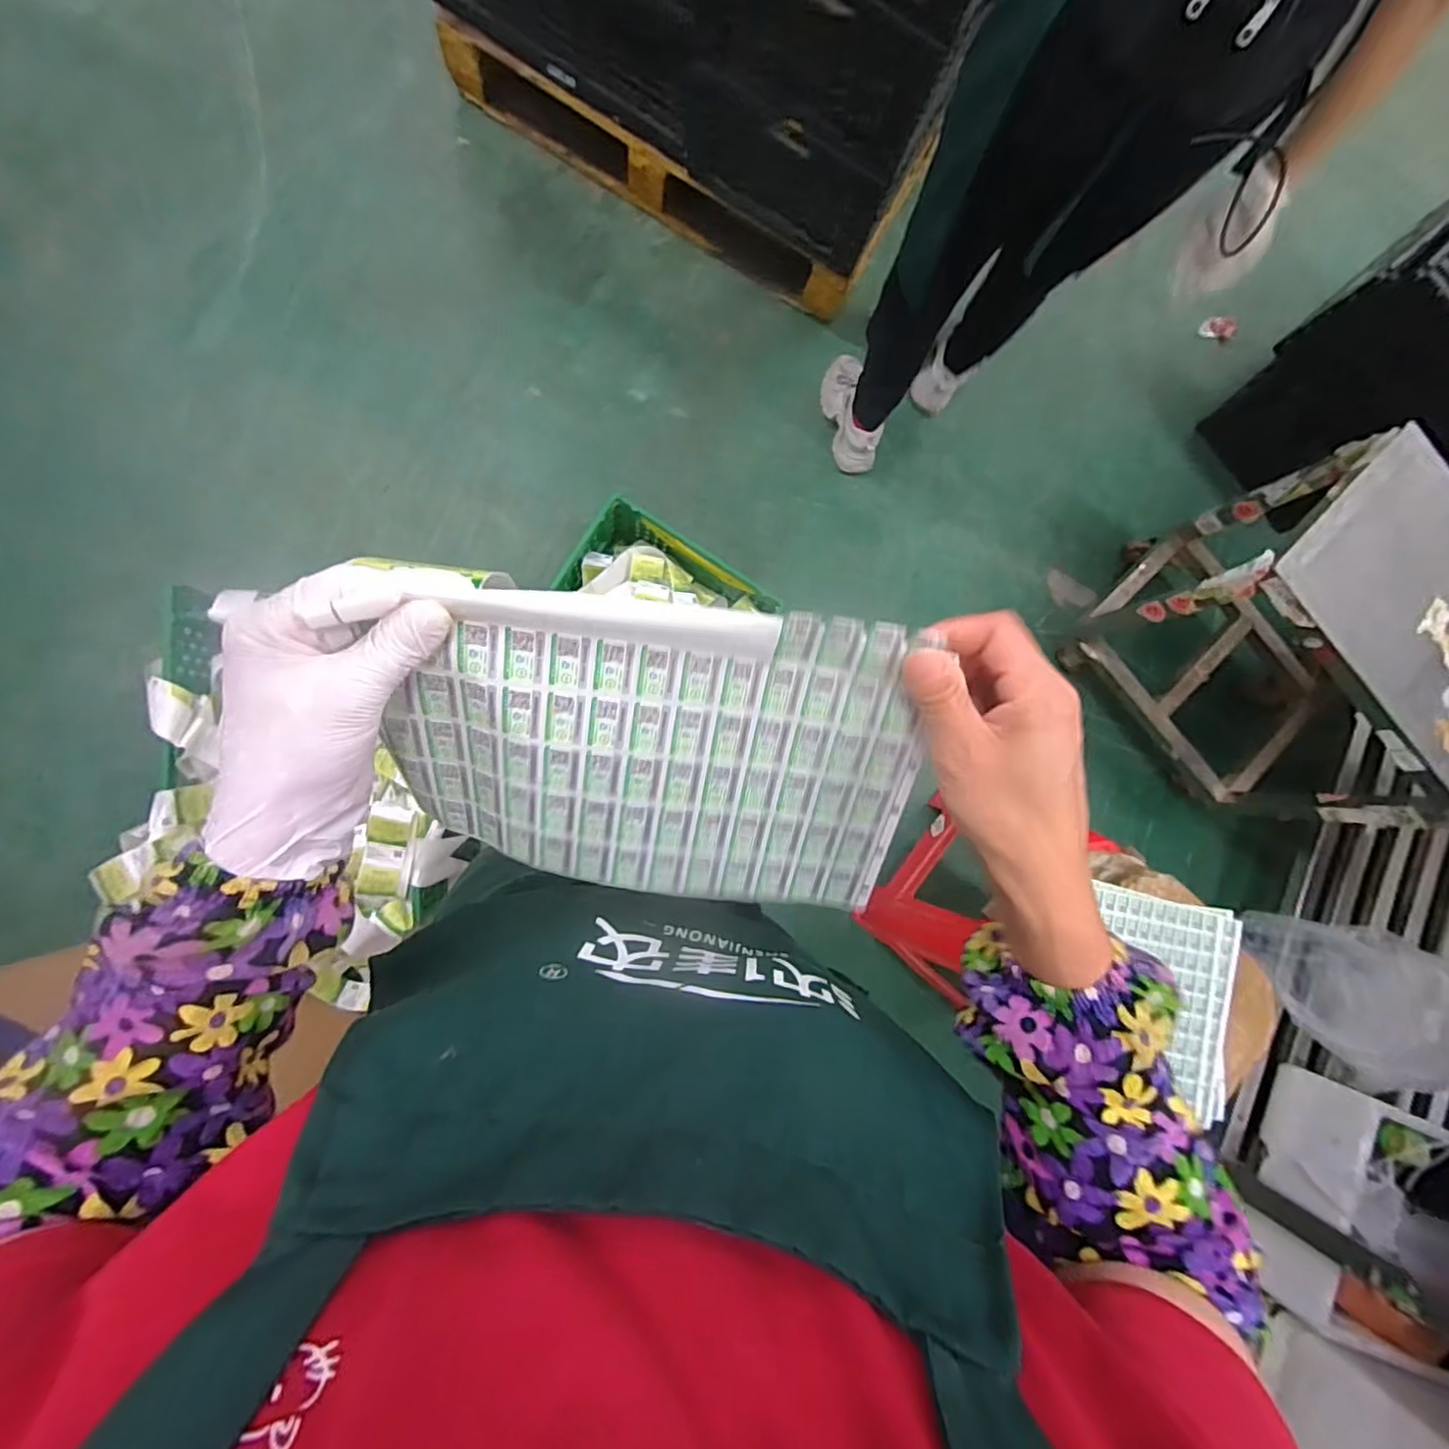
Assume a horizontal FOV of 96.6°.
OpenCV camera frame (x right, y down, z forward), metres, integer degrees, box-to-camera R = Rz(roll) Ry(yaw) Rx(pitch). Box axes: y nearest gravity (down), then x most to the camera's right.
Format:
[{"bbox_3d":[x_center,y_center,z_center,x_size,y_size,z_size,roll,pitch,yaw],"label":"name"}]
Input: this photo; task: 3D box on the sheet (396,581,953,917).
[{"bbox_3d":[-0.028,0.013,0.329,0.250,0.022,0.165,8,116,-9],"label":"sheet"}]

